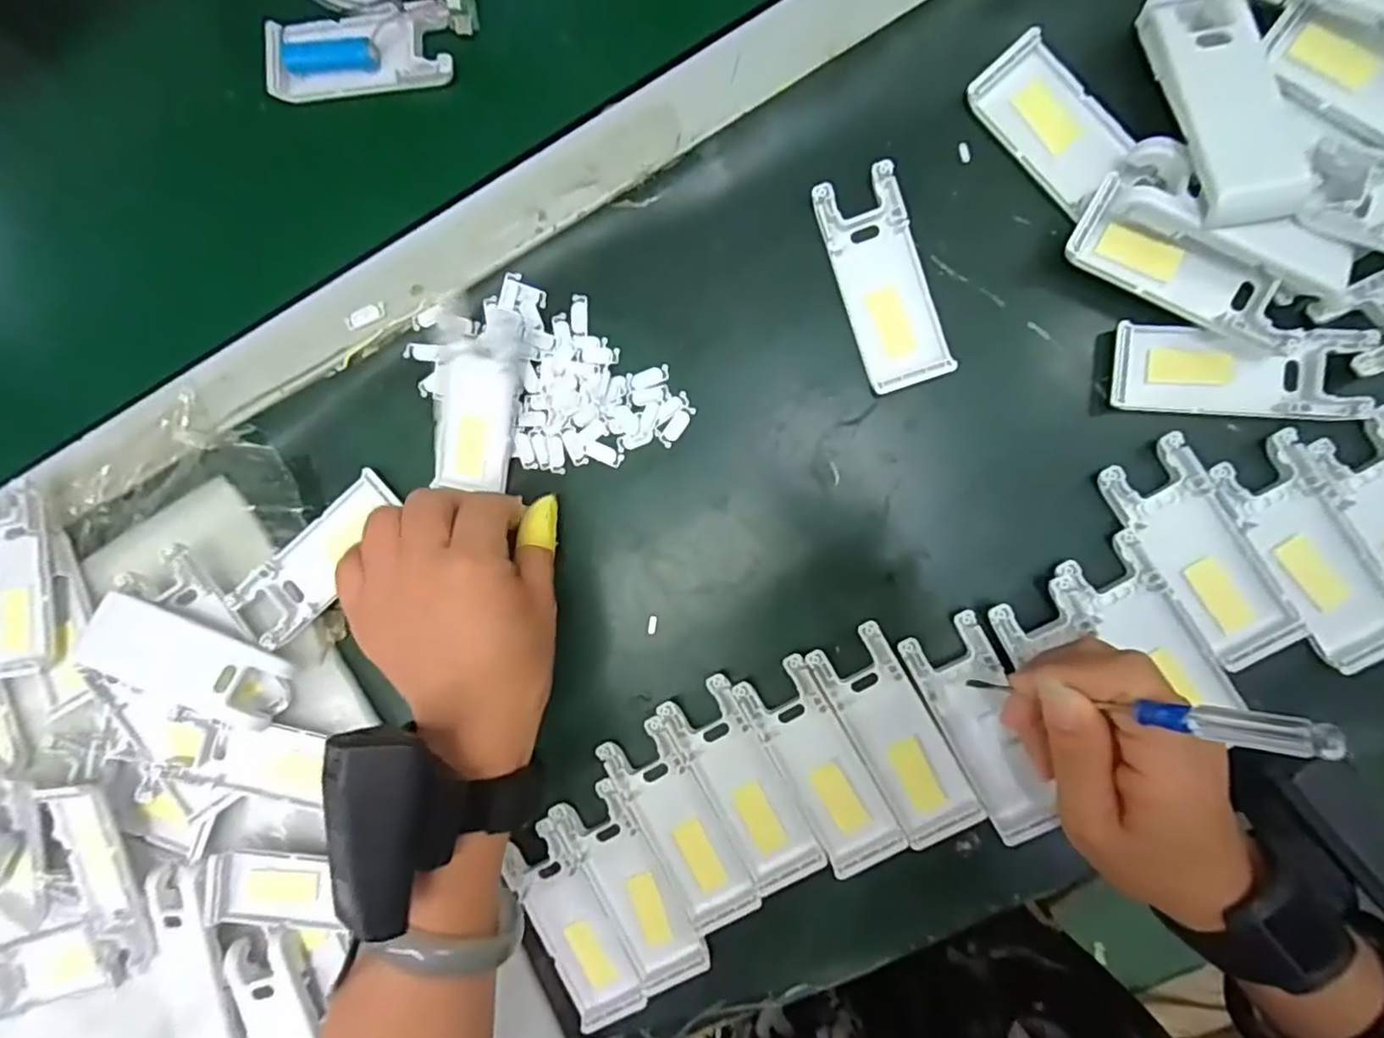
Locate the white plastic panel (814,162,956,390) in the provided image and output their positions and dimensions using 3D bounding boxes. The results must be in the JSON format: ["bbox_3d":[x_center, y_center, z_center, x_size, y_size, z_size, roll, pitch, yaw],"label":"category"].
[{"bbox_3d":[0.094,-0.115,0.324,0.040,0.011,0.103,-17,88,7],"label":"white plastic panel"}]

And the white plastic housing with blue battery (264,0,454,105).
[{"bbox_3d":[-0.178,-0.249,0.358,0.103,0.016,0.039,-2,90,7],"label":"white plastic housing with blue battery"}]

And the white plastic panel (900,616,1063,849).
[{"bbox_3d":[0.139,0.101,0.319,0.039,0.007,0.105,-23,87,7],"label":"white plastic panel"}]

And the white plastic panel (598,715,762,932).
[{"bbox_3d":[-0.006,0.155,0.340,0.039,0.009,0.104,-30,87,7],"label":"white plastic panel"}]

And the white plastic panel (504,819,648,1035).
[{"bbox_3d":[-0.064,0.213,0.348,0.038,0.008,0.102,-31,86,6],"label":"white plastic panel"}]

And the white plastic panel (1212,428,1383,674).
[{"bbox_3d":[0.277,0.014,0.295,0.042,0.007,0.103,-31,86,6],"label":"white plastic panel"}]

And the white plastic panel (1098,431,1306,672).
[{"bbox_3d":[0.234,0.014,0.306,0.041,0.011,0.103,-32,86,6],"label":"white plastic panel"}]

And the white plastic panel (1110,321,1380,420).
[{"bbox_3d":[0.246,-0.067,0.300,0.102,0.009,0.038,4,91,7],"label":"white plastic panel"}]

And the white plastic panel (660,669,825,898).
[{"bbox_3d":[0.025,0.133,0.337,0.038,0.011,0.104,-30,87,7],"label":"white plastic panel"}]

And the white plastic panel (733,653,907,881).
[{"bbox_3d":[0.063,0.122,0.330,0.038,0.007,0.104,-29,87,7],"label":"white plastic panel"}]

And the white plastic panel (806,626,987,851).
[{"bbox_3d":[0.099,0.105,0.324,0.038,0.008,0.104,-30,87,7],"label":"white plastic panel"}]

